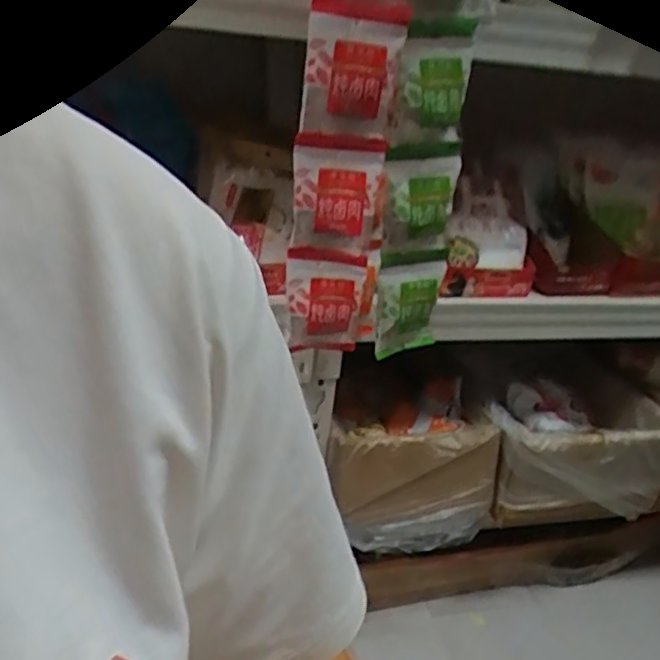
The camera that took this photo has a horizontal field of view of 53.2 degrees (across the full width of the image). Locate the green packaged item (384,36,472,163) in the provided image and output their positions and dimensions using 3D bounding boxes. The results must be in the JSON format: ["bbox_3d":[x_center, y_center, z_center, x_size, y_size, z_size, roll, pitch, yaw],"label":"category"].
[{"bbox_3d":[0.102,-0.228,0.659,0.085,0.111,0.024,-3,28,-18],"label":"green packaged item"}]

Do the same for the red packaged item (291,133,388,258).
[{"bbox_3d":[0.007,-0.140,0.685,0.089,0.117,0.021,2,27,-9],"label":"red packaged item"}]

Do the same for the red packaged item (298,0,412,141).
[{"bbox_3d":[0.021,-0.246,0.622,0.088,0.117,0.021,4,27,-6],"label":"red packaged item"}]

